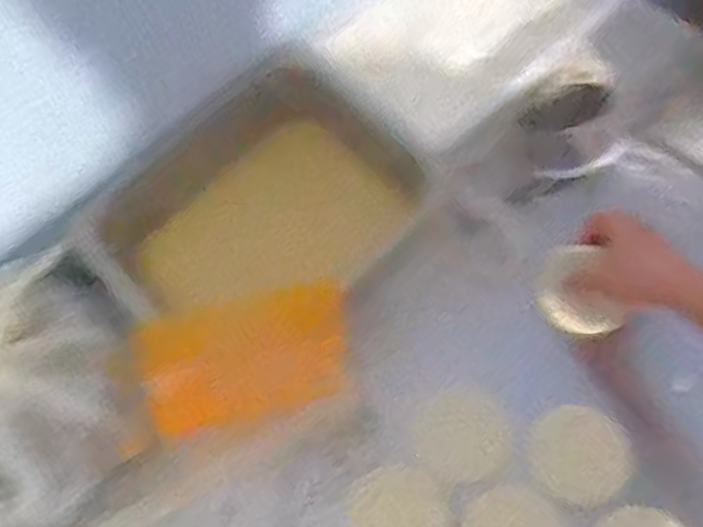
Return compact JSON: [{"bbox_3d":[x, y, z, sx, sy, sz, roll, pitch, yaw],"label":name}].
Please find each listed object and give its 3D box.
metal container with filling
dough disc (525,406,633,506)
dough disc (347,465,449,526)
[{"bbox_3d":[-0.101,-0.063,0.728,0.346,0.077,0.250,-39,70,-11],"label":"metal container with filling"},{"bbox_3d":[0.218,0.180,0.637,0.088,0.016,0.091,-2,68,4],"label":"dough disc"},{"bbox_3d":[0.047,0.245,0.647,0.088,0.006,0.092,-2,68,4],"label":"dough disc"}]

